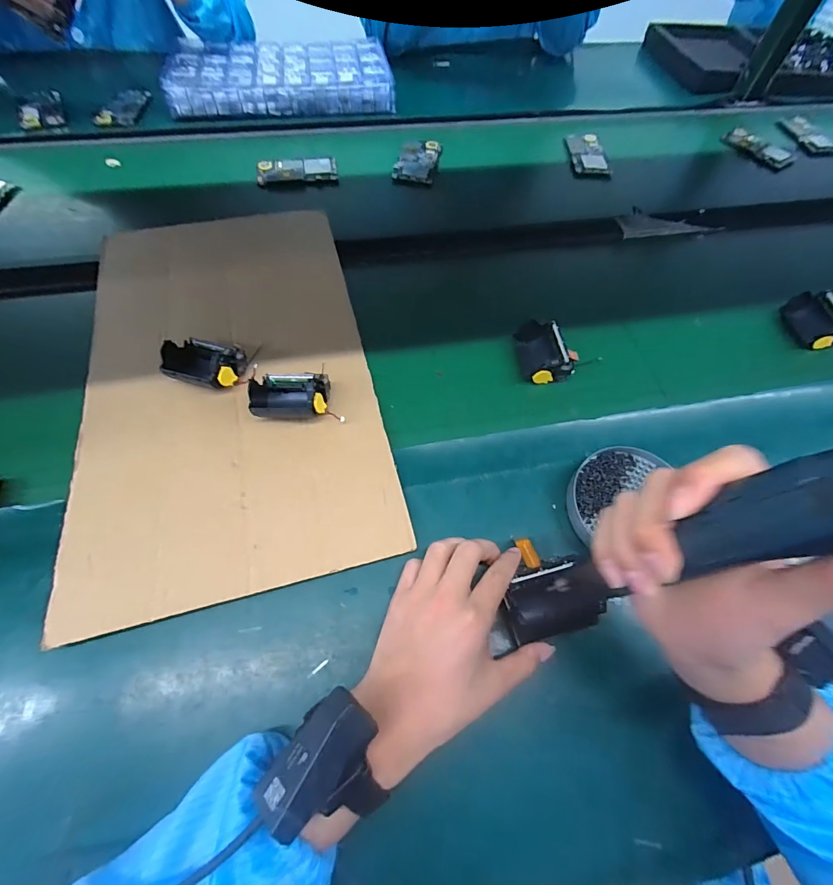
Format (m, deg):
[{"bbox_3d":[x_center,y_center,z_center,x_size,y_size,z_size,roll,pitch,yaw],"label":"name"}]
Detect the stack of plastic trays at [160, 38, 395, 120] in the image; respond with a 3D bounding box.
[{"bbox_3d":[-0.245,-0.669,0.758,0.384,0.052,0.206,-10,62,-9],"label":"stack of plastic trays"}]

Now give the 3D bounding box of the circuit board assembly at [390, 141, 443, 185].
[{"bbox_3d":[0.002,-0.471,0.686,0.068,0.012,0.112,12,61,3],"label":"circuit board assembly"}]

